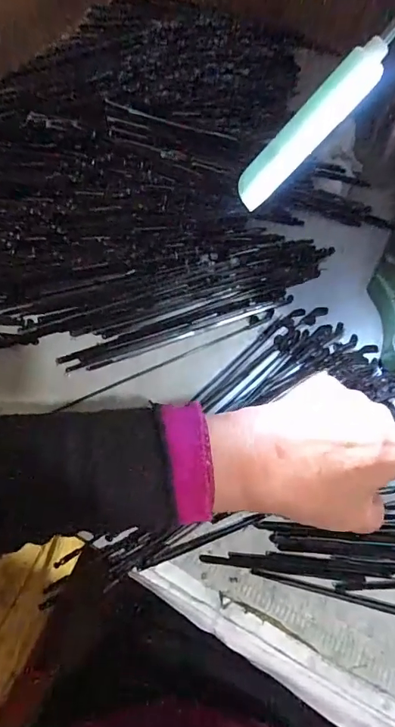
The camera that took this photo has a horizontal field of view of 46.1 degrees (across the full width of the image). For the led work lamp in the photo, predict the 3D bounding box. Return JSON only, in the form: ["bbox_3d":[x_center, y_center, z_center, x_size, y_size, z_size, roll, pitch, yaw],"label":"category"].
[{"bbox_3d":[0.054,-0.116,0.229,0.089,0.017,0.012,-44,65,23],"label":"led work lamp"}]

